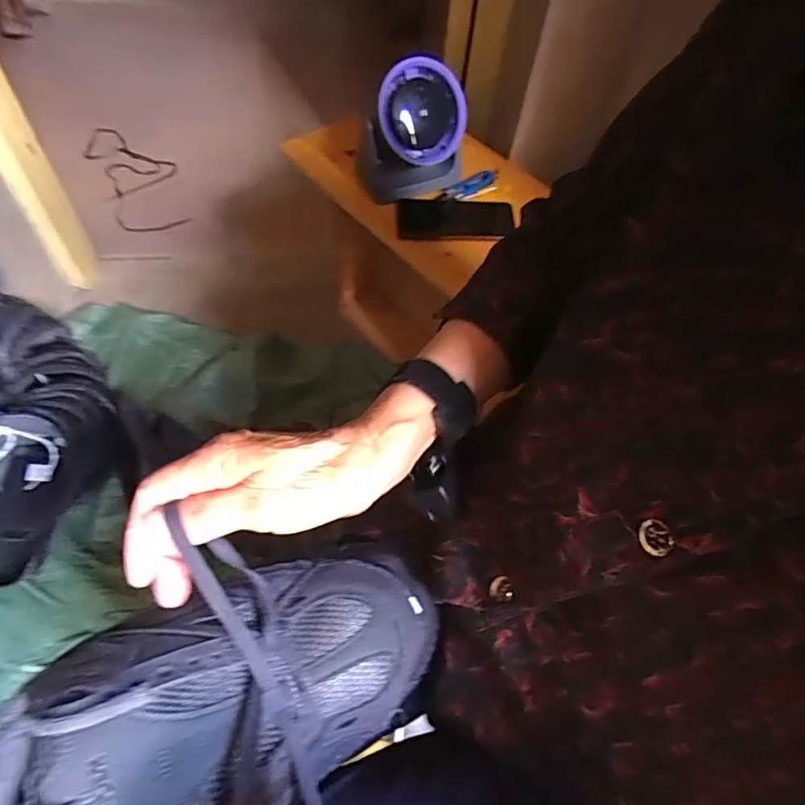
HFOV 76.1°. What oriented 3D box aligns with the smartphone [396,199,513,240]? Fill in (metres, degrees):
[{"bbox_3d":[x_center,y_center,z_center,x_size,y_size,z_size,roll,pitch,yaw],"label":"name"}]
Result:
[{"bbox_3d":[0.073,-0.253,0.712,0.158,0.011,0.094,0,55,-5],"label":"smartphone"}]

